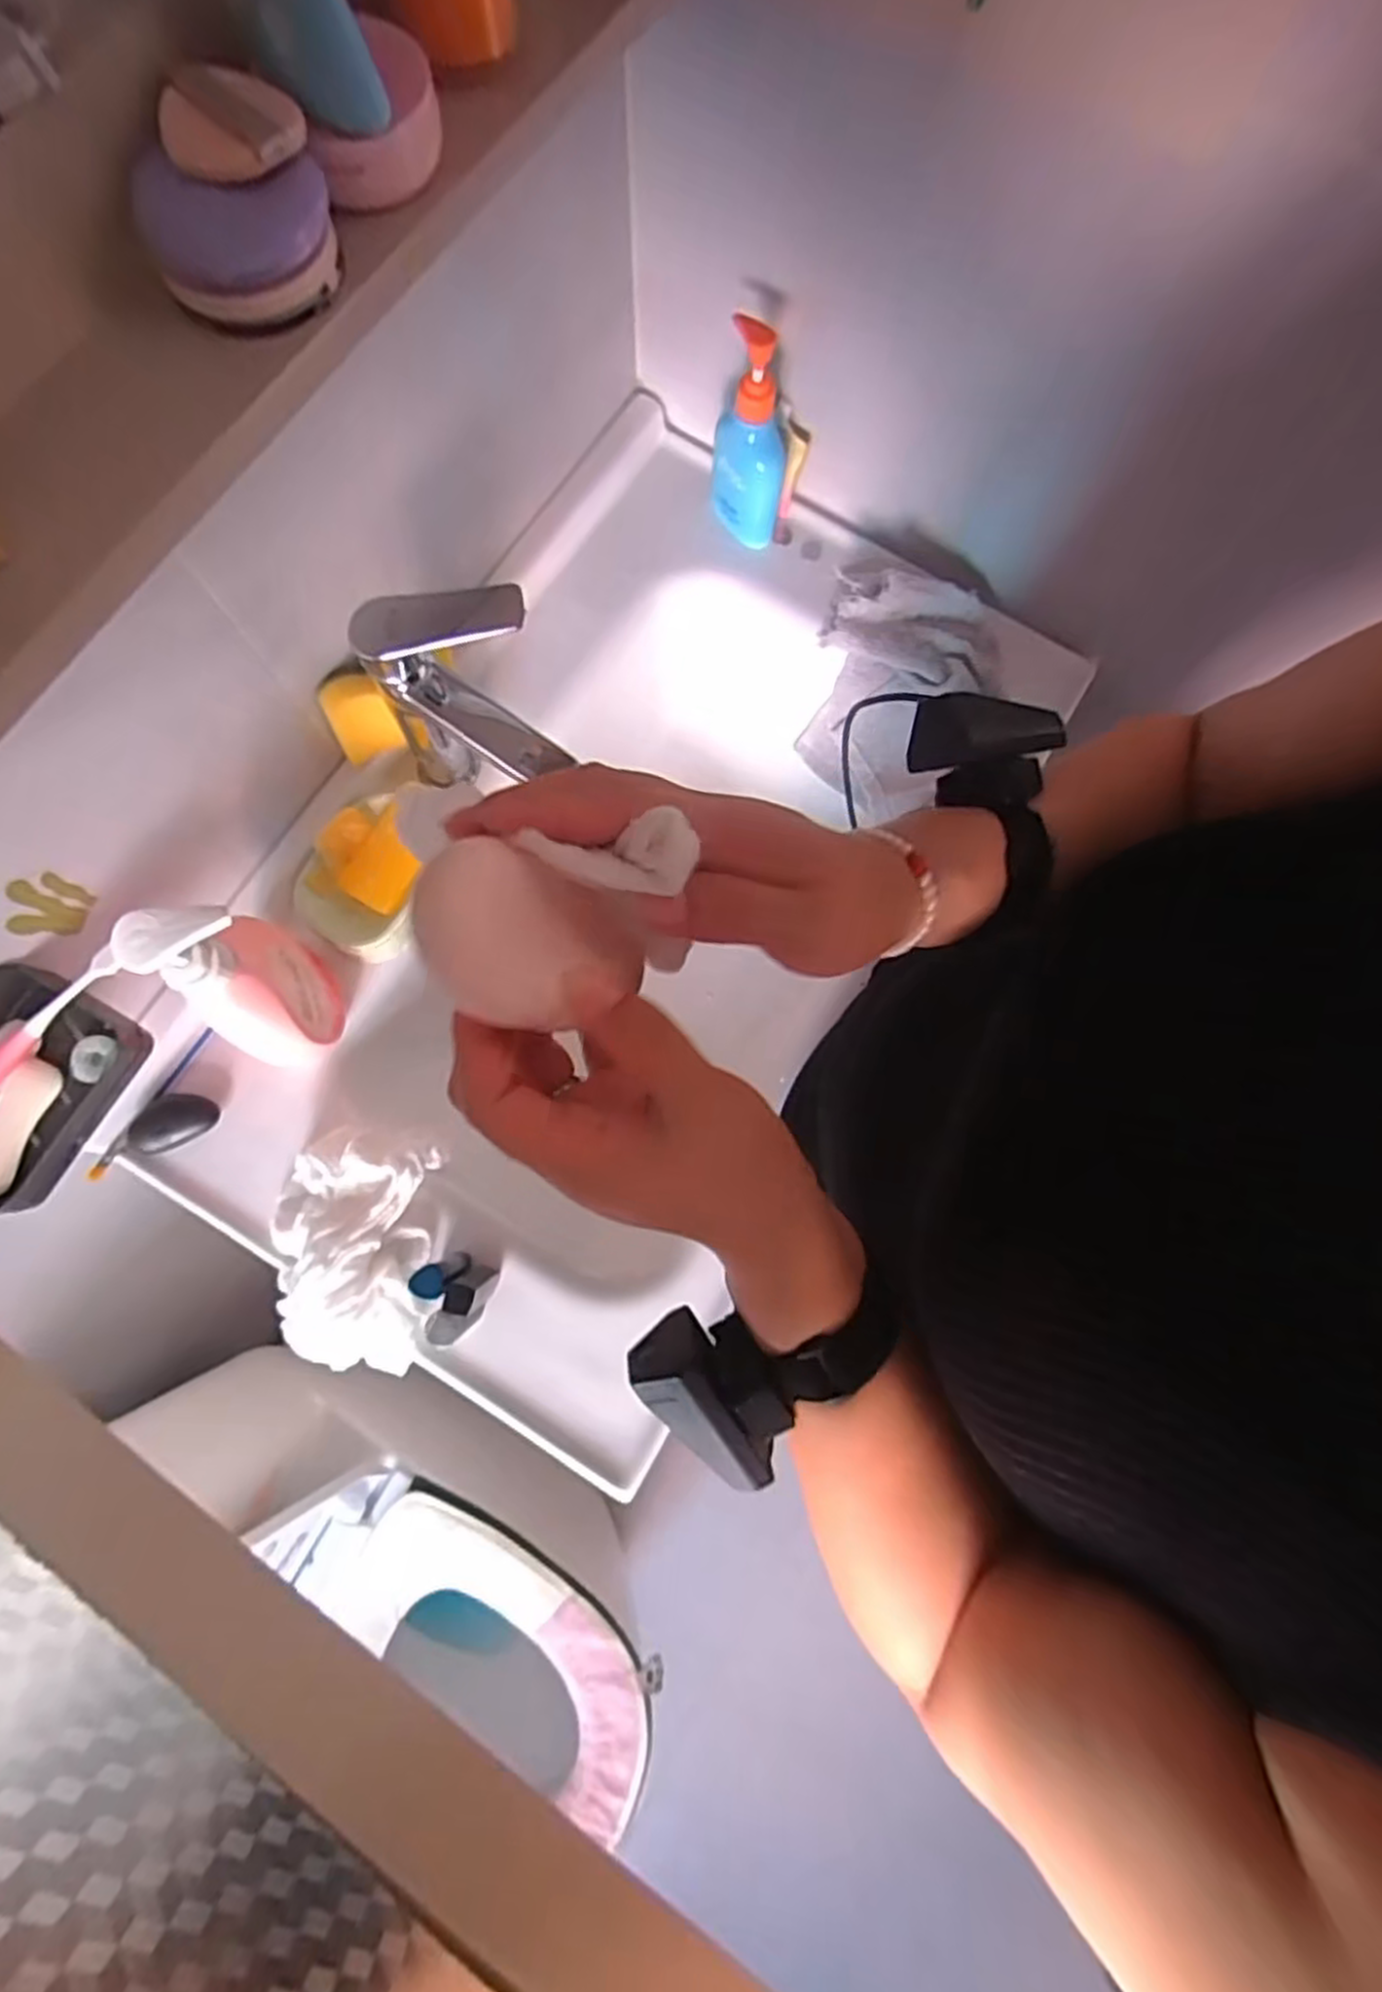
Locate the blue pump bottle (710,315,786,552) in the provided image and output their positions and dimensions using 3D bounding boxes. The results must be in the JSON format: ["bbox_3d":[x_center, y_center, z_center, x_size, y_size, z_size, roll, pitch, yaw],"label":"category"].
[{"bbox_3d":[0.051,-0.472,0.654,0.064,0.171,0.056,5,78,0],"label":"blue pump bottle"}]

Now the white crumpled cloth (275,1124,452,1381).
[{"bbox_3d":[-0.254,0.187,0.562,0.117,0.049,0.163,8,78,0],"label":"white crumpled cloth"}]

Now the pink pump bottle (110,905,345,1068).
[{"bbox_3d":[-0.296,-0.010,0.506,0.081,0.204,0.085,25,79,4],"label":"pink pump bottle"}]

